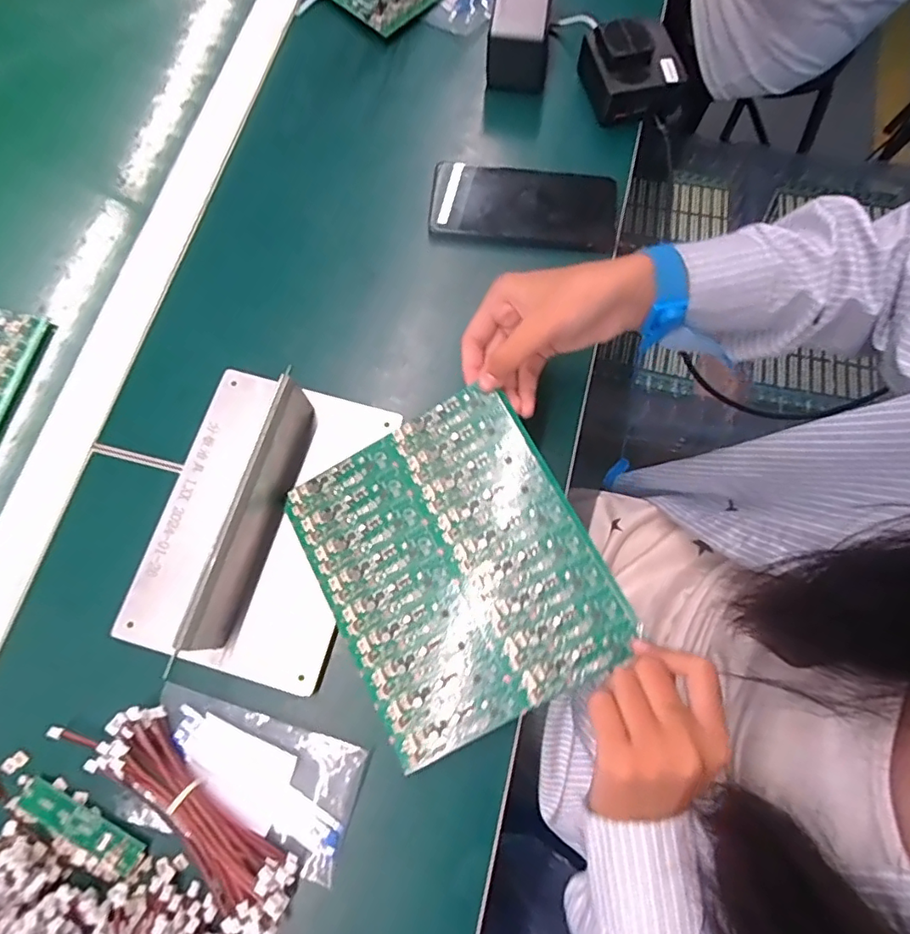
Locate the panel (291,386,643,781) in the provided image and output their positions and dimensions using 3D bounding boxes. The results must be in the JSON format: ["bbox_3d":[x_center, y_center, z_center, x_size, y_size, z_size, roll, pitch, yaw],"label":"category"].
[{"bbox_3d":[-0.002,0.064,0.356,0.168,0.005,0.195,-30,78,5],"label":"panel"}]

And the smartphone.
[{"bbox_3d":[0.057,-0.218,0.463,0.151,0.011,0.071,3,85,1],"label":"smartphone"}]

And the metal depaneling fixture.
[{"bbox_3d":[-0.132,0.031,0.365,0.140,0.064,0.199,15,74,4],"label":"metal depaneling fixture"}]

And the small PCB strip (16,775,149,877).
[{"bbox_3d":[-0.231,0.220,0.341,0.085,0.006,0.018,26,75,8],"label":"small PCB strip"}]

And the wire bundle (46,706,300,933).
[{"bbox_3d":[-0.167,0.208,0.337,0.171,0.021,0.047,40,78,12],"label":"wire bundle"}]

